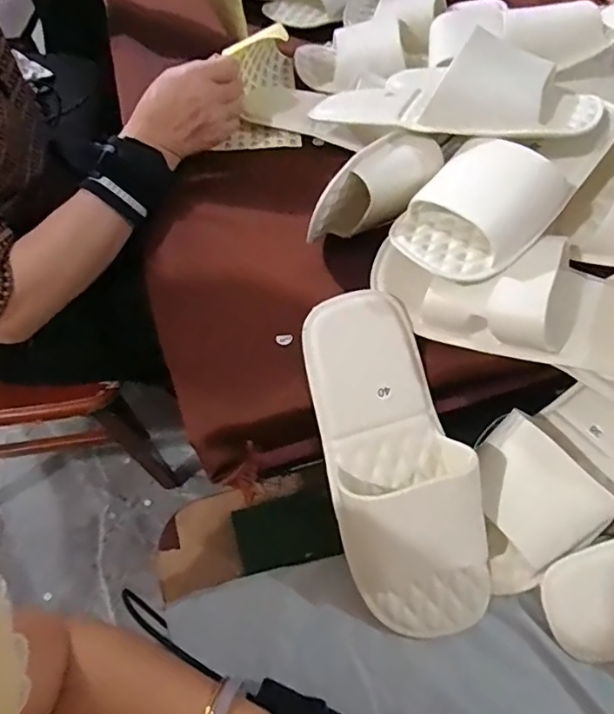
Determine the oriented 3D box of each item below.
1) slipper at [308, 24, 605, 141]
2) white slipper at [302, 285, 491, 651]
[{"bbox_3d":[0.113,-0.217,0.430,0.220,0.062,0.082,13,58,27],"label":"slipper"},{"bbox_3d":[0.069,0.082,0.394,0.104,0.058,0.266,-16,88,-10],"label":"white slipper"}]

